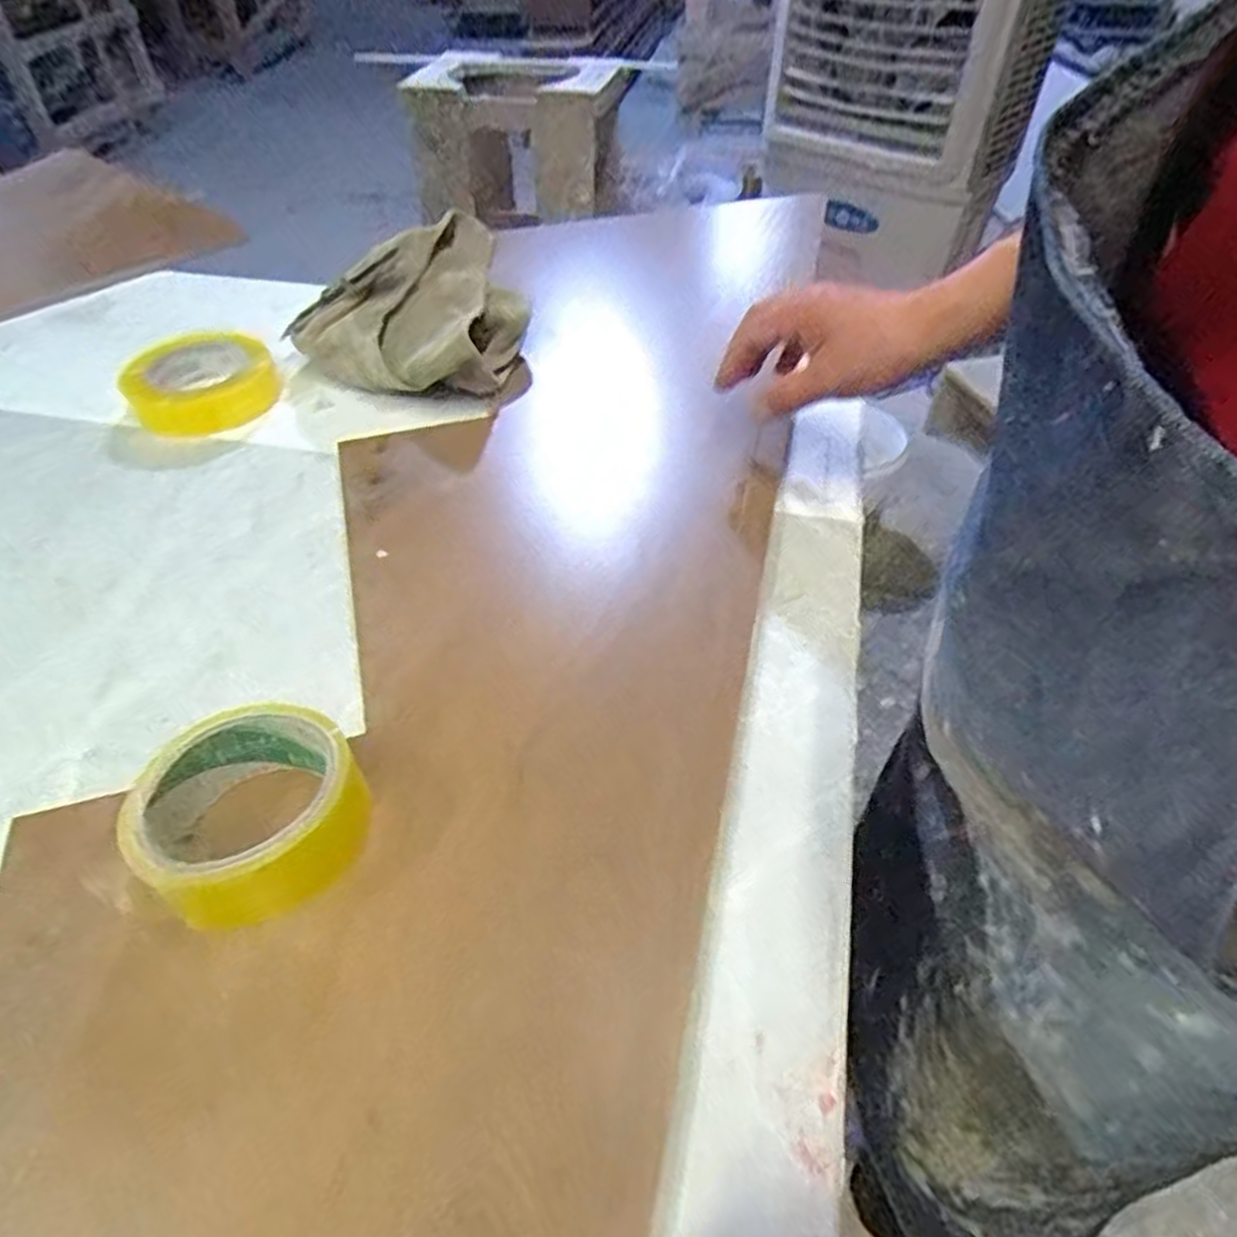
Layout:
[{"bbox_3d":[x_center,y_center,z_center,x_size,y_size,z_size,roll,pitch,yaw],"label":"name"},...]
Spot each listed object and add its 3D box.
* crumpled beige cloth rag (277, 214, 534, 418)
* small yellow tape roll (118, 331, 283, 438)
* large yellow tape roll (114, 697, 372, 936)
[{"bbox_3d":[-0.174,-0.261,0.682,0.184,0.104,0.189,-23,50,-20],"label":"crumpled beige cloth rag"},{"bbox_3d":[-0.354,-0.203,0.674,0.116,0.048,0.108,0,46,1],"label":"small yellow tape roll"},{"bbox_3d":[-0.166,0.092,0.366,0.095,0.050,0.093,0,46,1],"label":"large yellow tape roll"}]

